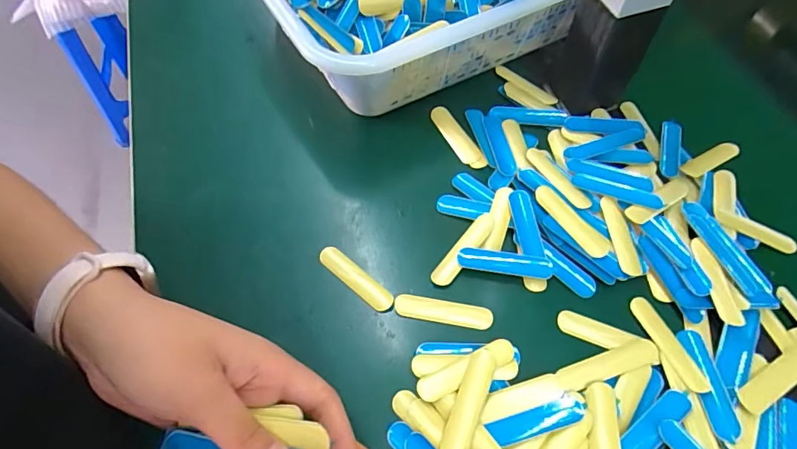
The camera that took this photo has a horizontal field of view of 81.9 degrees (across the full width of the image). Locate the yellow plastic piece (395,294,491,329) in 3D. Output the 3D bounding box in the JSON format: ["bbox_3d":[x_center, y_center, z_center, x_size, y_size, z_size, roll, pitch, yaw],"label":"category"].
[{"bbox_3d":[0.029,0.056,0.298,0.062,0.004,0.016,8,60,8],"label":"yellow plastic piece"}]

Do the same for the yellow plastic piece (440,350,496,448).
[{"bbox_3d":[0.041,0.104,0.266,0.016,0.004,0.063,20,63,14],"label":"yellow plastic piece"}]

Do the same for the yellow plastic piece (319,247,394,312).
[{"bbox_3d":[-0.029,0.036,0.312,0.062,0.005,0.014,36,67,21],"label":"yellow plastic piece"}]

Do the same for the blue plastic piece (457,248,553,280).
[{"bbox_3d":[0.071,0.026,0.307,0.061,0.006,0.015,7,60,7],"label":"blue plastic piece"}]

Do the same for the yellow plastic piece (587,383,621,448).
[{"bbox_3d":[0.112,0.118,0.247,0.016,0.011,0.064,9,60,8],"label":"yellow plastic piece"}]

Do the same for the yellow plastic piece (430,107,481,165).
[{"bbox_3d":[0.047,-0.073,0.372,0.016,0.009,0.061,-24,61,-11],"label":"yellow plastic piece"}]

